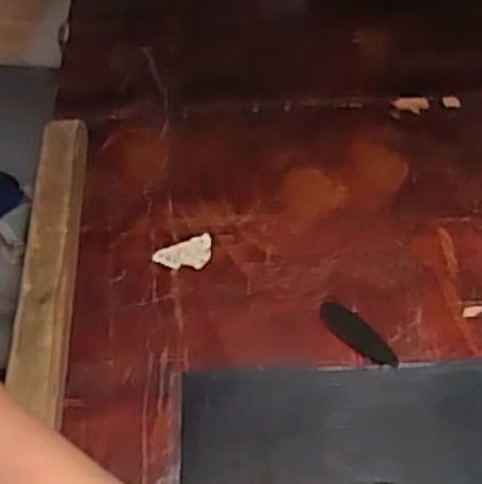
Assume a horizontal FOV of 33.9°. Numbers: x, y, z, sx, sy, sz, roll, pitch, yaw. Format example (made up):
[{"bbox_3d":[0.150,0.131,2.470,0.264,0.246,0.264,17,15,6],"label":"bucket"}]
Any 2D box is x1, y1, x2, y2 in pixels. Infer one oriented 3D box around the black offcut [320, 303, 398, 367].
[{"bbox_3d":[0.080,0.062,0.540,0.022,0.004,0.064,-37,57,-26],"label":"black offcut"}]

